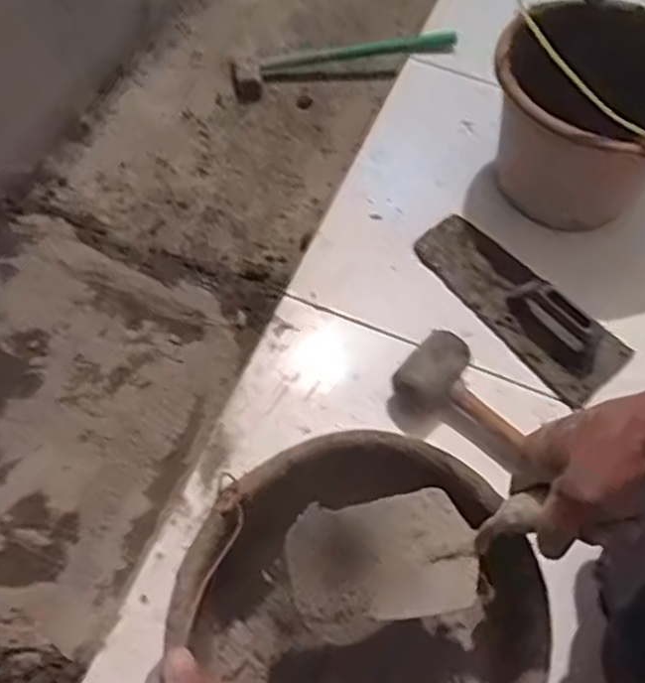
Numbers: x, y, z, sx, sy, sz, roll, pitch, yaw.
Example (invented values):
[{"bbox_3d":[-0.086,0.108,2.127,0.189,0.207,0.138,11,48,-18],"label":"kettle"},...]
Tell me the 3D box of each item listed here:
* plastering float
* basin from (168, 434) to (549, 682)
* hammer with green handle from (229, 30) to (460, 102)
[{"bbox_3d":[0.246,-0.064,0.832,0.117,0.055,0.294,-37,70,-22],"label":"plastering float"},{"bbox_3d":[0.038,0.214,0.534,0.246,0.144,0.254,1,60,-2],"label":"basin"},{"bbox_3d":[0.039,-0.453,1.079,0.370,0.044,0.070,-12,63,-11],"label":"hammer with green handle"}]

